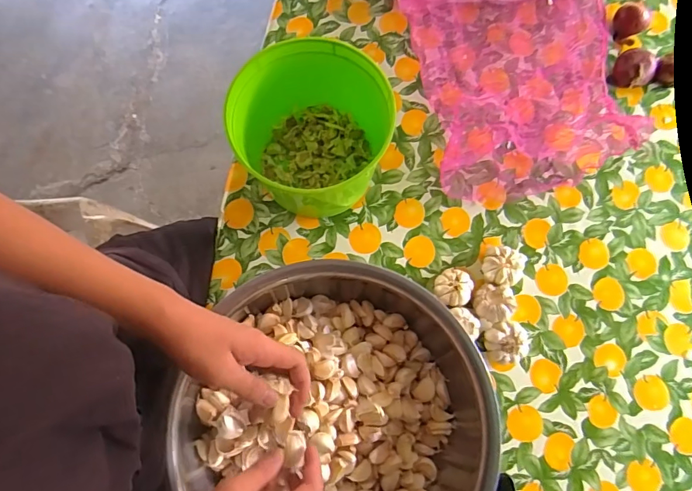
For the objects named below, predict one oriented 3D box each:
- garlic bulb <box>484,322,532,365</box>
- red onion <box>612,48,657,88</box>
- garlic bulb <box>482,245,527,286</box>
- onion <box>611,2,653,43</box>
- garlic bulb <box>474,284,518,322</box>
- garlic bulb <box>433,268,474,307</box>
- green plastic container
[{"bbox_3d":[0.229,0.138,0.634,0.065,0.038,0.056,-11,76,-3],"label":"garlic bulb"},{"bbox_3d":[0.479,-0.294,0.748,0.061,0.043,0.060,0,75,0],"label":"red onion"},{"bbox_3d":[0.234,0.032,0.664,0.063,0.033,0.056,6,75,1],"label":"garlic bulb"},{"bbox_3d":[0.484,-0.380,0.770,0.055,0.047,0.056,0,75,0],"label":"onion"},{"bbox_3d":[0.210,0.084,0.645,0.053,0.042,0.055,0,75,0],"label":"garlic bulb"},{"bbox_3d":[0.156,0.062,0.655,0.052,0.030,0.052,0,75,0],"label":"garlic bulb"},{"bbox_3d":[-0.049,-0.167,0.651,0.203,0.153,0.187,0,75,0],"label":"green plastic container"}]

